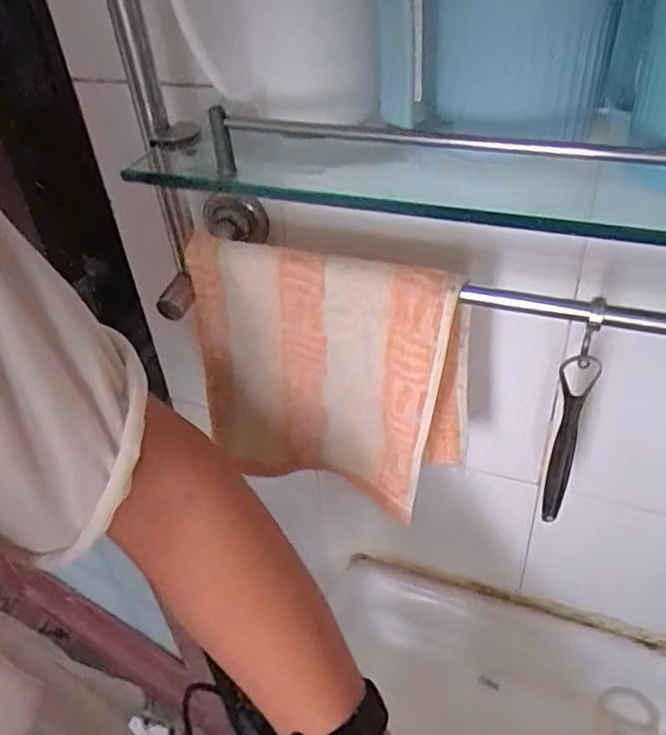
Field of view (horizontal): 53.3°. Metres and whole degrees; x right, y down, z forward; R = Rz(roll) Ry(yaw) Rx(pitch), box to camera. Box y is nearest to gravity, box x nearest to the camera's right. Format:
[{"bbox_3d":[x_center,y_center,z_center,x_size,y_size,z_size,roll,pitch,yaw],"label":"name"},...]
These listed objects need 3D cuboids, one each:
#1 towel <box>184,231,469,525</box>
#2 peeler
[{"bbox_3d":[-0.004,0.009,0.449,0.179,0.184,0.040,10,43,19],"label":"towel"},{"bbox_3d":[0.142,0.048,0.411,0.020,0.146,0.016,17,45,25],"label":"peeler"}]

